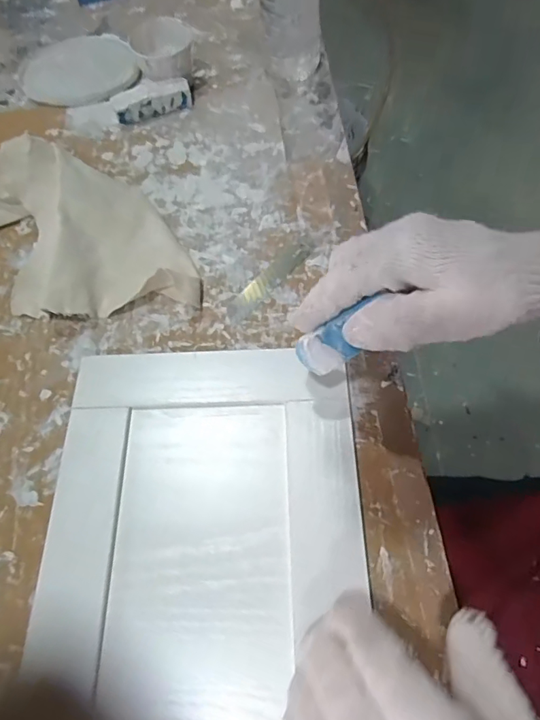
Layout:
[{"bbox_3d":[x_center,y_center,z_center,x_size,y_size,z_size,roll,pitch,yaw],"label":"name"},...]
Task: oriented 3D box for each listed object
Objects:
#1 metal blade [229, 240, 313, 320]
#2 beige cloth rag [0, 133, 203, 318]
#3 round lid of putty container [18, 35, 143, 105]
[{"bbox_3d":[0.001,-0.063,0.372,0.019,0.004,0.087,40,70,22],"label":"metal blade"},{"bbox_3d":[-0.156,-0.104,0.381,0.130,0.042,0.218,-34,64,-15],"label":"beige cloth rag"},{"bbox_3d":[-0.200,-0.307,0.517,0.123,0.013,0.113,-1,61,2],"label":"round lid of putty container"}]

